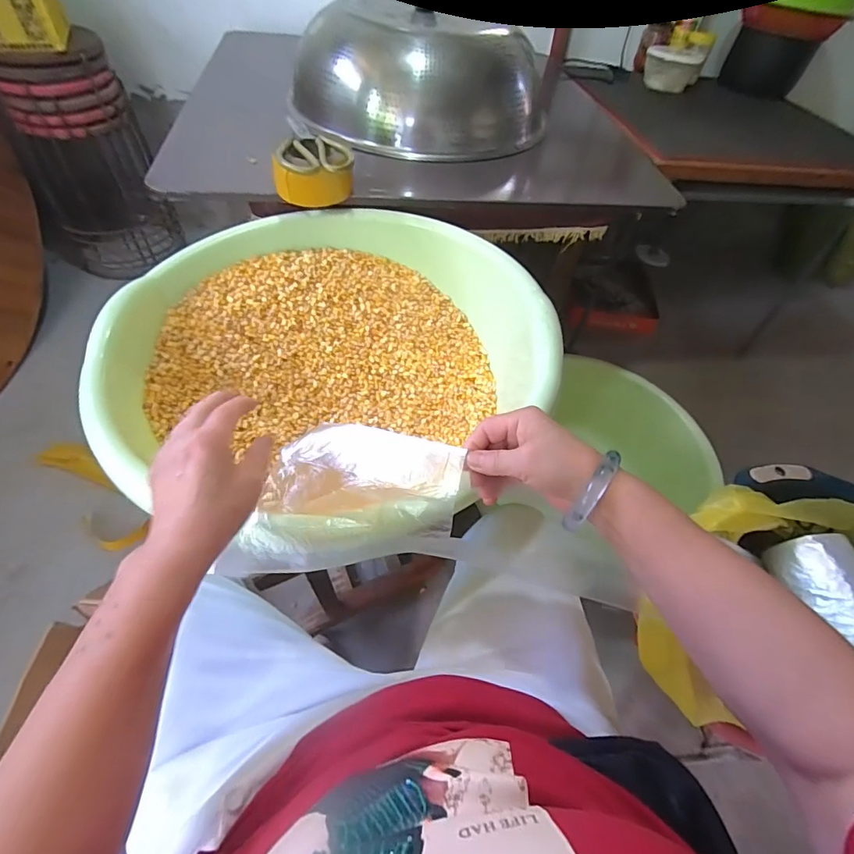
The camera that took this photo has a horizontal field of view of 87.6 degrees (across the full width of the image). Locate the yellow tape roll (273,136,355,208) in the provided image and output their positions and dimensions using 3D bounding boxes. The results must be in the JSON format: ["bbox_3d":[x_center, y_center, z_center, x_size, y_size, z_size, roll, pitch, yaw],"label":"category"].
[{"bbox_3d":[-0.173,-0.392,0.687,0.114,0.073,0.114,-3,53,-8],"label":"yellow tape roll"}]

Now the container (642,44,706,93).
[{"bbox_3d":[0.728,-1.057,1.305,0.174,0.076,0.138,-23,58,-21],"label":"container"}]

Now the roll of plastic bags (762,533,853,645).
[{"bbox_3d":[0.483,0.208,0.517,0.078,0.068,0.166,-9,54,-12],"label":"roll of plastic bags"}]

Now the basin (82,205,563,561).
[{"bbox_3d":[-0.123,-0.085,0.628,0.531,0.194,0.538,2,53,-3],"label":"basin"}]

